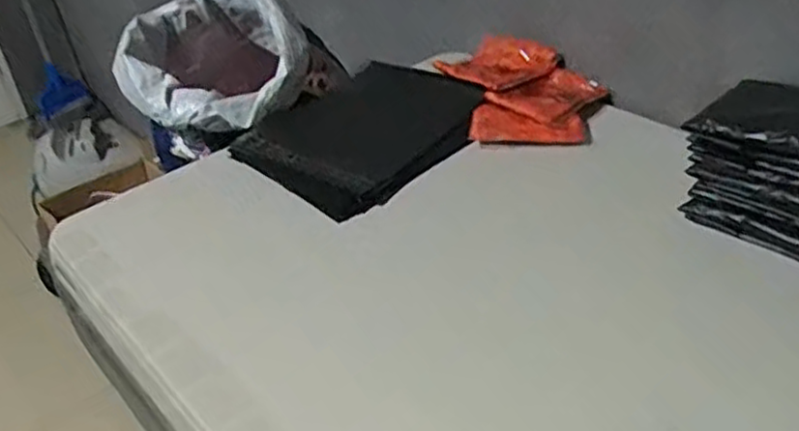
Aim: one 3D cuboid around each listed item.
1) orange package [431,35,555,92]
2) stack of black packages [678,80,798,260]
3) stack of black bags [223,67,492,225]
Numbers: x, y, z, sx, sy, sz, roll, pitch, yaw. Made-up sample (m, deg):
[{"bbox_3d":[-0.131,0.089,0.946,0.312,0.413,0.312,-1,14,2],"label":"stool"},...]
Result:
[{"bbox_3d":[0.123,-0.197,0.913,0.115,0.027,0.127,-30,41,-30],"label":"orange package"},{"bbox_3d":[0.337,-0.043,0.624,0.100,0.119,0.154,-32,42,-32],"label":"stack of black packages"},{"bbox_3d":[-0.044,-0.102,0.845,0.222,0.046,0.264,26,46,38],"label":"stack of black bags"}]

